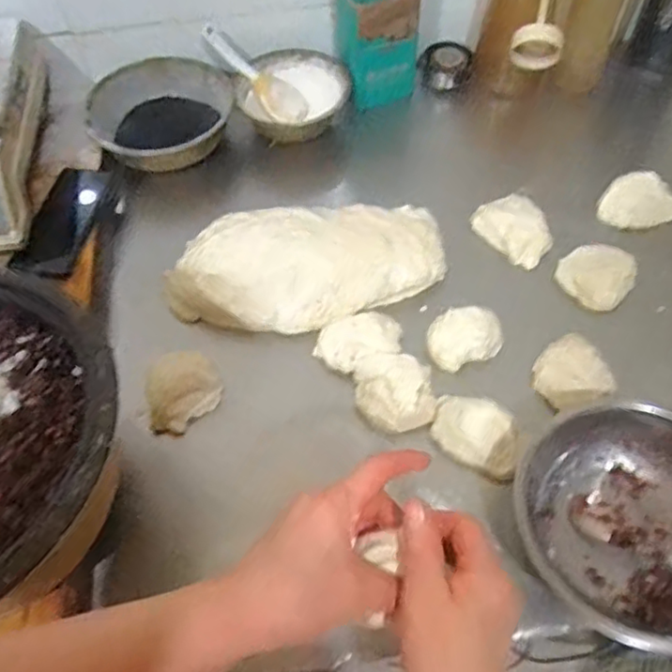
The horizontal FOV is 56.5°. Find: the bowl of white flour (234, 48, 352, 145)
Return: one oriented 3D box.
[{"bbox_3d":[-0.061,-0.330,0.873,0.145,0.064,0.136,-30,61,-15],"label":"bowl of white flour"}]

